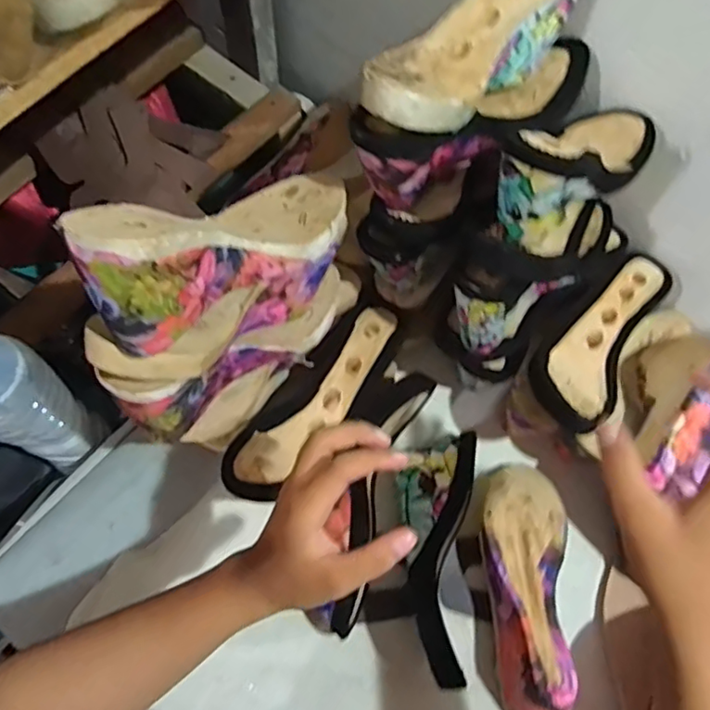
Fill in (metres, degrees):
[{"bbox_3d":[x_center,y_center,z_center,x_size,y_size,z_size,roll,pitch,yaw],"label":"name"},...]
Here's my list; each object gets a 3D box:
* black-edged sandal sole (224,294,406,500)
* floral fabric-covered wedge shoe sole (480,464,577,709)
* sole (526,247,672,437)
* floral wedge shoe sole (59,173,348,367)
[{"bbox_3d":[-0.031,0.037,0.548,0.079,0.049,0.227,34,70,12],"label":"black-edged sandal sole"},{"bbox_3d":[0.154,0.215,0.554,0.073,0.080,0.225,8,67,1],"label":"floral fabric-covered wedge shoe sole"},{"bbox_3d":[0.245,-0.027,0.589,0.082,0.041,0.221,32,69,11],"label":"sole"},{"bbox_3d":[-0.097,-0.062,0.423,0.075,0.114,0.241,34,28,12],"label":"floral wedge shoe sole"}]

